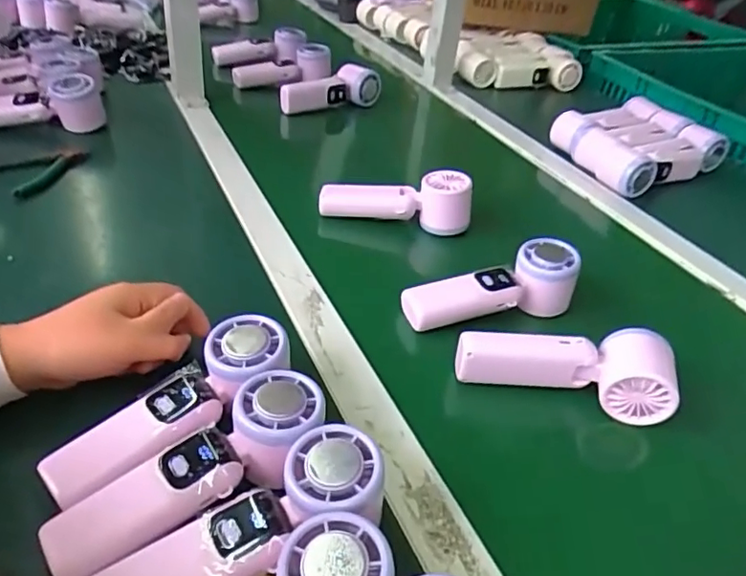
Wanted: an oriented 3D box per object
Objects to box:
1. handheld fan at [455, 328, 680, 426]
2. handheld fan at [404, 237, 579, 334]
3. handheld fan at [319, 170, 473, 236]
[{"bbox_3d":[0.151,0.057,0.465,0.166,0.051,0.050,12,36,8],"label":"handheld fan"},{"bbox_3d":[0.108,-0.005,0.536,0.159,0.054,0.049,-5,37,-15],"label":"handheld fan"},{"bbox_3d":[0.027,-0.103,0.662,0.170,0.059,0.046,9,36,3],"label":"handheld fan"}]

